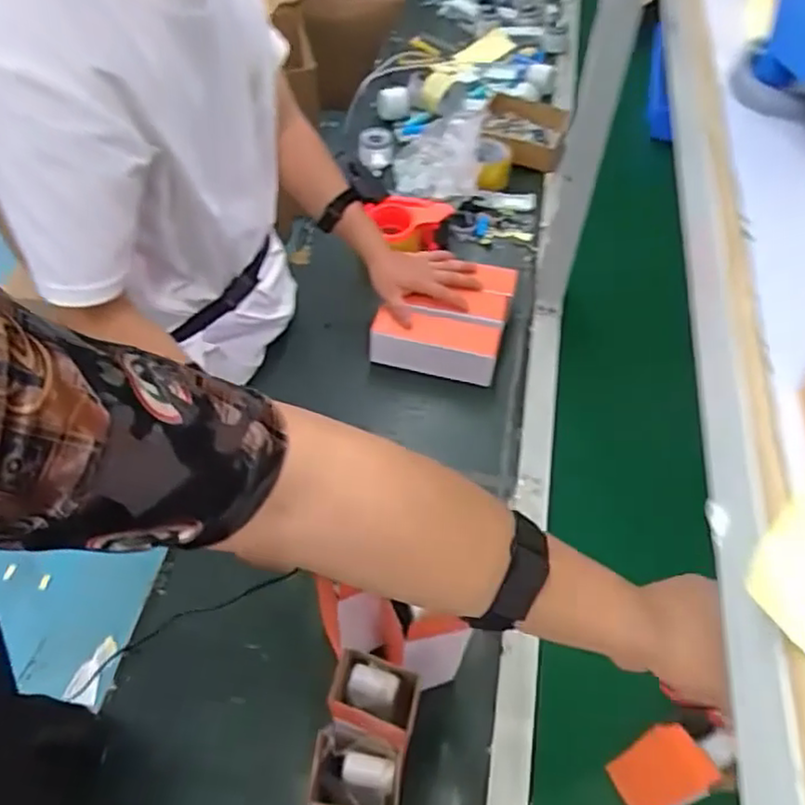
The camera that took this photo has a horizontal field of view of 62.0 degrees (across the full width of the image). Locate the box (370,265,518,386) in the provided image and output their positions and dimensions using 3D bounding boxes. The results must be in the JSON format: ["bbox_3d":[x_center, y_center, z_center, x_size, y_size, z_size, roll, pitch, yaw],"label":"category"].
[{"bbox_3d":[0.065,-0.137,1.016,0.185,0.067,0.184,15,55,9],"label":"box"}]

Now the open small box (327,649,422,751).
[{"bbox_3d":[-0.024,0.241,0.554,0.074,0.036,0.059,18,55,11],"label":"open small box"}]

